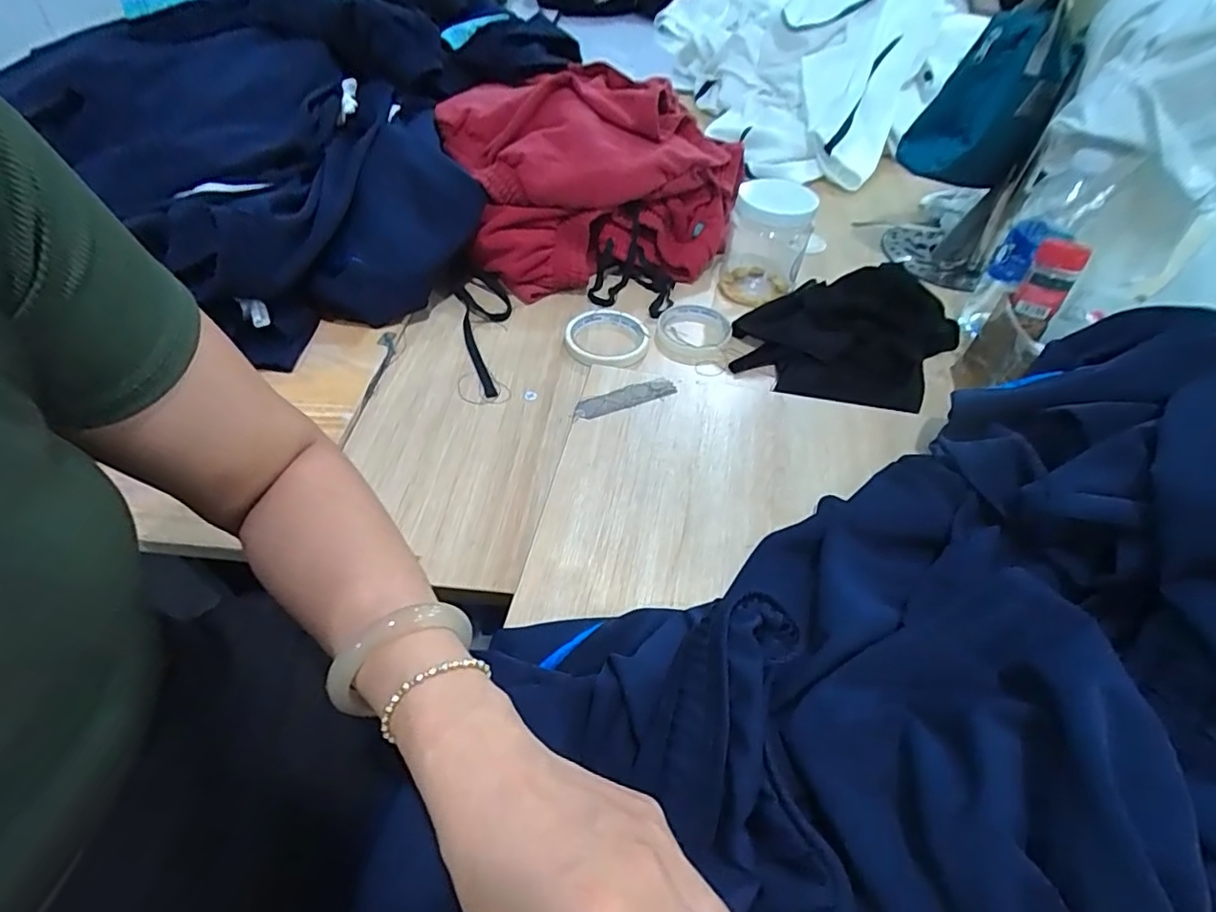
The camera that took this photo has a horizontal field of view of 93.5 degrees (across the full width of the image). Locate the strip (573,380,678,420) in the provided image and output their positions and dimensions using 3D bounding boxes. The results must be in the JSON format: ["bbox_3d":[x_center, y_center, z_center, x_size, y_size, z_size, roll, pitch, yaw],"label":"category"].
[{"bbox_3d":[0.017,-0.054,0.539,0.099,0.004,0.024,-18,62,-18],"label":"strip"}]

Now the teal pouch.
[{"bbox_3d":[0.449,-0.398,0.666,0.147,0.167,0.043,11,51,-15],"label":"teal pouch"}]

